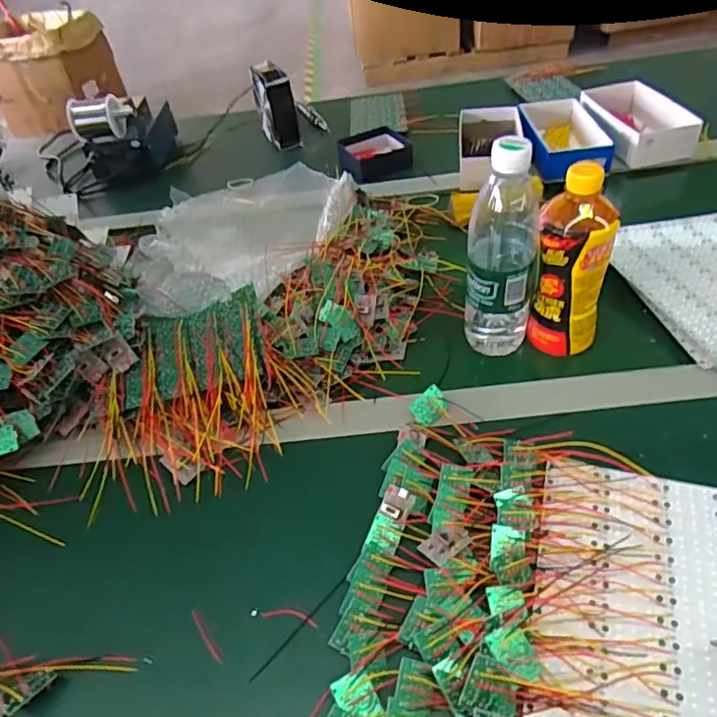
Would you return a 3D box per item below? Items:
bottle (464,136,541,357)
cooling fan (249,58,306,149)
[{"bbox_3d":[0.140,-0.104,0.548,0.066,0.216,0.065,4,45,12],"label":"bottle"},{"bbox_3d":[-0.156,-0.461,1.035,0.058,0.109,0.120,-19,45,-12],"label":"cooling fan"}]

